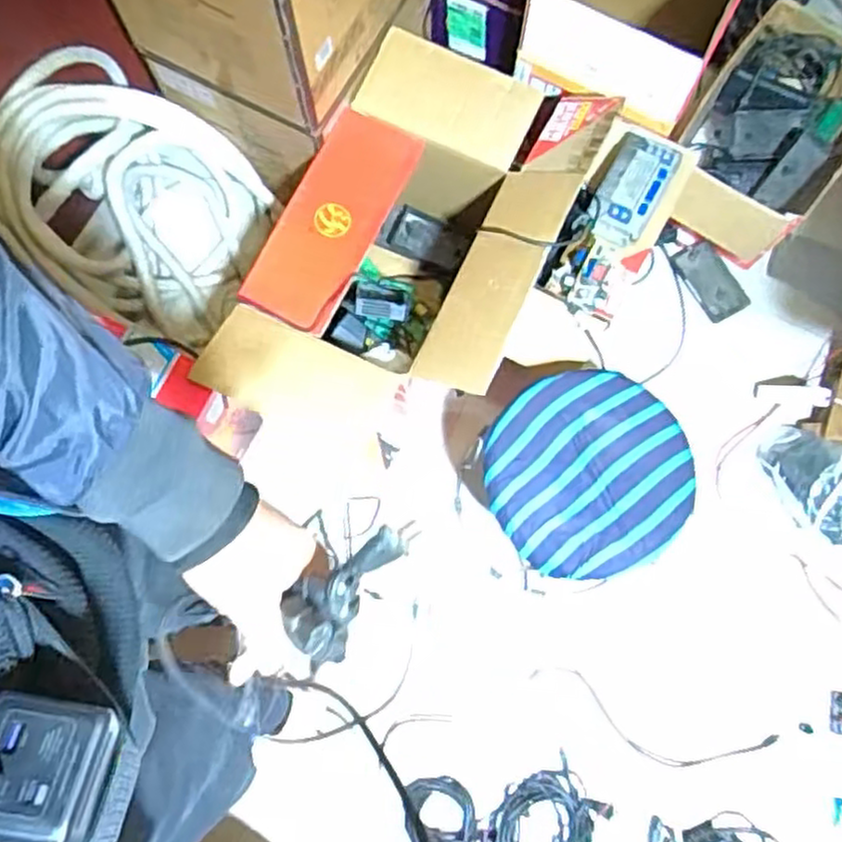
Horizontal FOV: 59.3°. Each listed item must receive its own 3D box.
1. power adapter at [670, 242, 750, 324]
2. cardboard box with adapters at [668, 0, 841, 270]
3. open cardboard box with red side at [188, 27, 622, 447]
[{"bbox_3d":[0.553,-0.266,1.410,0.083,0.037,0.153,-31,79,-7],"label":"power adapter"},{"bbox_3d":[0.627,-0.512,1.360,0.278,0.165,0.439,32,79,7],"label":"cardboard box with adapters"},{"bbox_3d":[-0.016,-0.255,1.236,0.401,0.343,0.628,25,78,5],"label":"open cardboard box with red side"}]

